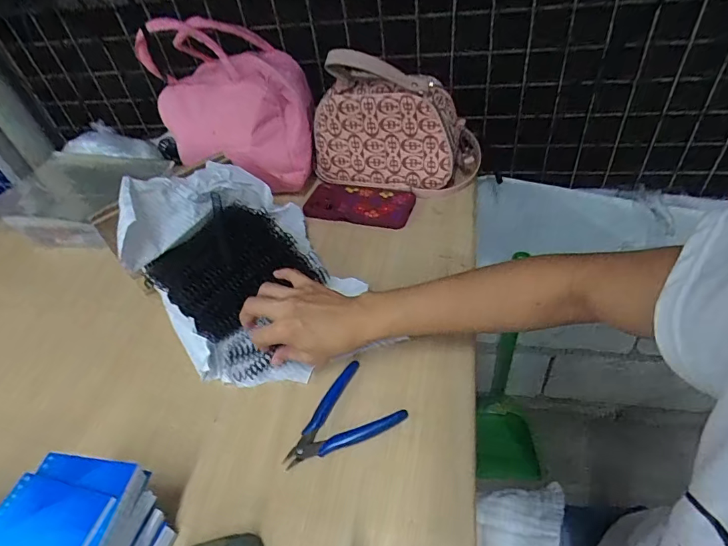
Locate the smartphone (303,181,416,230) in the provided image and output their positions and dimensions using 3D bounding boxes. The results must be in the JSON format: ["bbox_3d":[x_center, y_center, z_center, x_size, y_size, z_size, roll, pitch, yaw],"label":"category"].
[{"bbox_3d":[-0.007,-0.108,0.684,0.160,0.012,0.088,12,50,18],"label":"smartphone"}]

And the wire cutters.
[{"bbox_3d":[-0.028,0.146,0.435,0.115,0.018,0.079,-32,51,-23],"label":"wire cutters"}]

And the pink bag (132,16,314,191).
[{"bbox_3d":[-0.196,-0.245,0.656,0.227,0.214,0.116,-3,45,6],"label":"pink bag"}]

